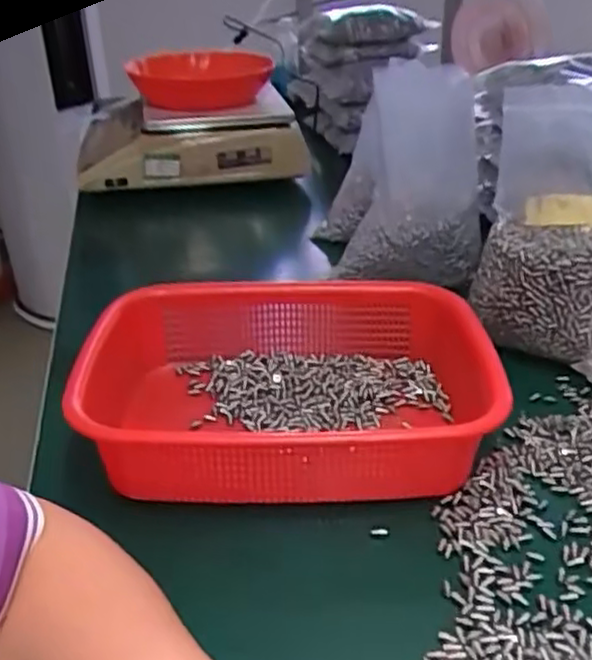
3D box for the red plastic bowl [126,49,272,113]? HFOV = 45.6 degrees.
[{"bbox_3d":[-0.132,-0.354,0.989,0.196,0.058,0.153,-8,31,-10],"label":"red plastic bowl"}]

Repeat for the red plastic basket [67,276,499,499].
[{"bbox_3d":[0.000,0.041,0.519,0.286,0.075,0.203,-2,31,0],"label":"red plastic basket"}]

